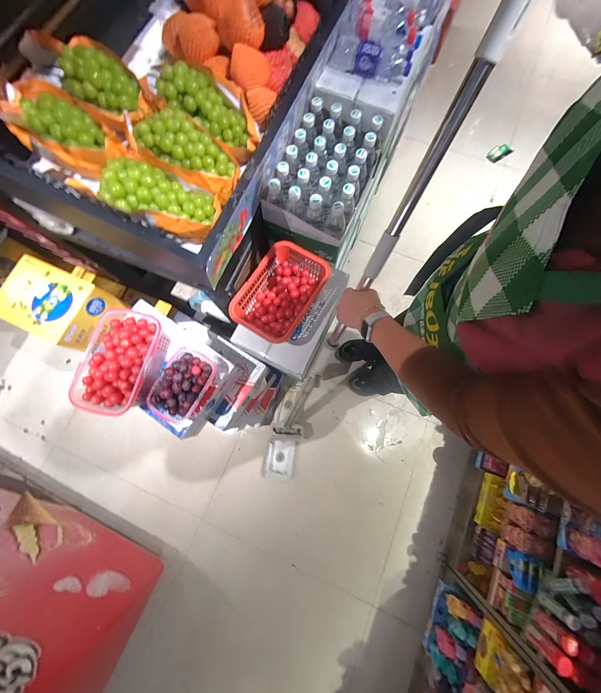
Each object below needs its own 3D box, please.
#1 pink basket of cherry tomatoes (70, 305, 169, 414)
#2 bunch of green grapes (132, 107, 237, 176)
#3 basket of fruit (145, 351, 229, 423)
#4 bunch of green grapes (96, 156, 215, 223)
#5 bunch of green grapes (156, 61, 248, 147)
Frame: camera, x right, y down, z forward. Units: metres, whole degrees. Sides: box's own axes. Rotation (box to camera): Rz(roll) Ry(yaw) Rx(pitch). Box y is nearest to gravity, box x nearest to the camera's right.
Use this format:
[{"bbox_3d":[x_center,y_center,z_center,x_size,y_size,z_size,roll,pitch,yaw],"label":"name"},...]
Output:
[{"bbox_3d":[-0.517,0.044,0.747,0.204,0.101,0.289,12,78,4],"label":"pink basket of cherry tomatoes"},{"bbox_3d":[-0.258,-0.453,0.606,0.213,0.075,0.127,36,71,-11],"label":"bunch of green grapes"},{"bbox_3d":[-0.350,0.115,0.772,0.163,0.072,0.208,27,79,7],"label":"basket of fruit"},{"bbox_3d":[-0.301,-0.335,0.556,0.222,0.056,0.115,10,74,-16],"label":"bunch of green grapes"},{"bbox_3d":[-0.224,-0.575,0.612,0.220,0.056,0.094,29,76,-20],"label":"bunch of green grapes"}]

